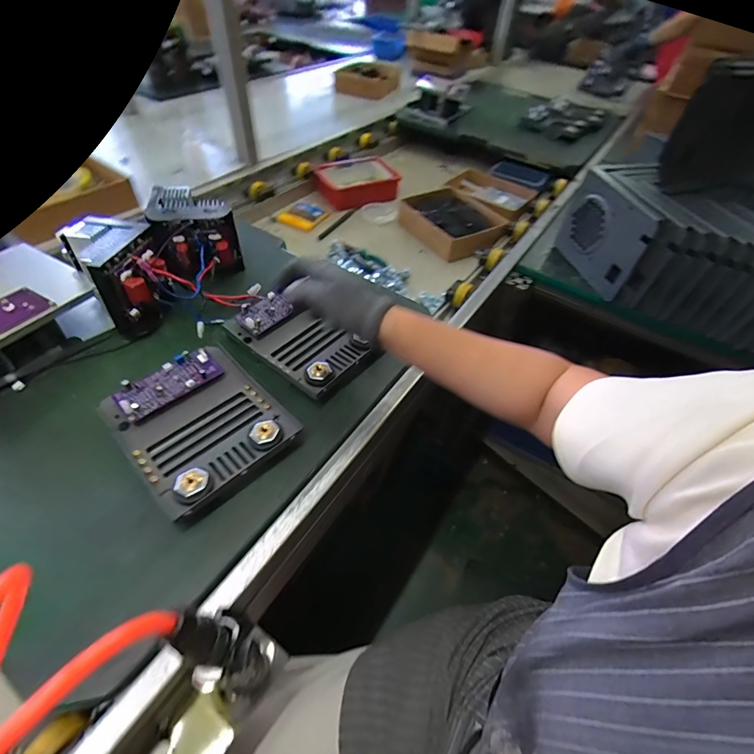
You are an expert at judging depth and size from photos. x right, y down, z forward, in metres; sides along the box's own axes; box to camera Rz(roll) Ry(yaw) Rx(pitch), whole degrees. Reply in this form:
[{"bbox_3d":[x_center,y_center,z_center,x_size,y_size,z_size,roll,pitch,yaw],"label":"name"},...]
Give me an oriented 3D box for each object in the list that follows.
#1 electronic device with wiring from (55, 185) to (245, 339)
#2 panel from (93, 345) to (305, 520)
[{"bbox_3d":[-0.309,-0.166,0.571,0.156,0.114,0.207,33,55,21],"label":"electronic device with wiring"},{"bbox_3d":[-0.196,0.052,0.441,0.152,0.043,0.175,-36,61,-29],"label":"panel"}]

